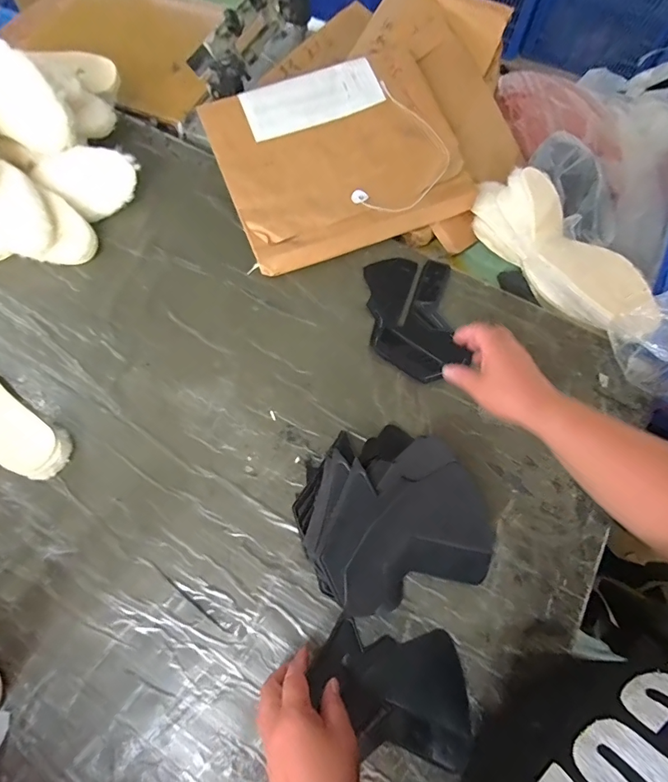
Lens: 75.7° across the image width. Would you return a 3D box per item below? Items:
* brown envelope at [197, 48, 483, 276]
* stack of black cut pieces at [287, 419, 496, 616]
[{"bbox_3d":[0.008,-0.350,0.636,0.337,0.025,0.280,-22,82,-4],"label":"brown envelope"},{"bbox_3d":[0.060,0.131,0.482,0.200,0.055,0.185,-17,69,-9],"label":"stack of black cut pieces"}]

